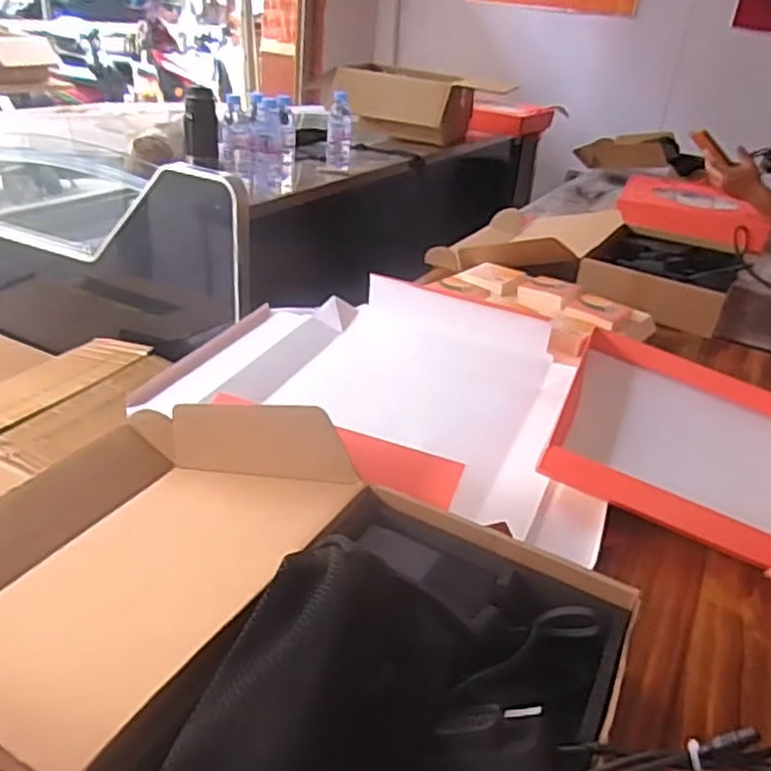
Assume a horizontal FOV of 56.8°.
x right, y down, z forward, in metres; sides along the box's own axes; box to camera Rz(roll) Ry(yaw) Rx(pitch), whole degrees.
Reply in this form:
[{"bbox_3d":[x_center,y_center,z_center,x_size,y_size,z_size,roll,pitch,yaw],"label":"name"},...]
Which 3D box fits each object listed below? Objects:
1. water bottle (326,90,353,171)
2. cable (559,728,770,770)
[{"bbox_3d":[-0.120,-0.664,1.872,0.063,0.186,0.061,3,29,-6],"label":"water bottle"},{"bbox_3d":[0.177,0.224,0.428,0.143,0.028,0.034,-15,21,23],"label":"cable"}]

